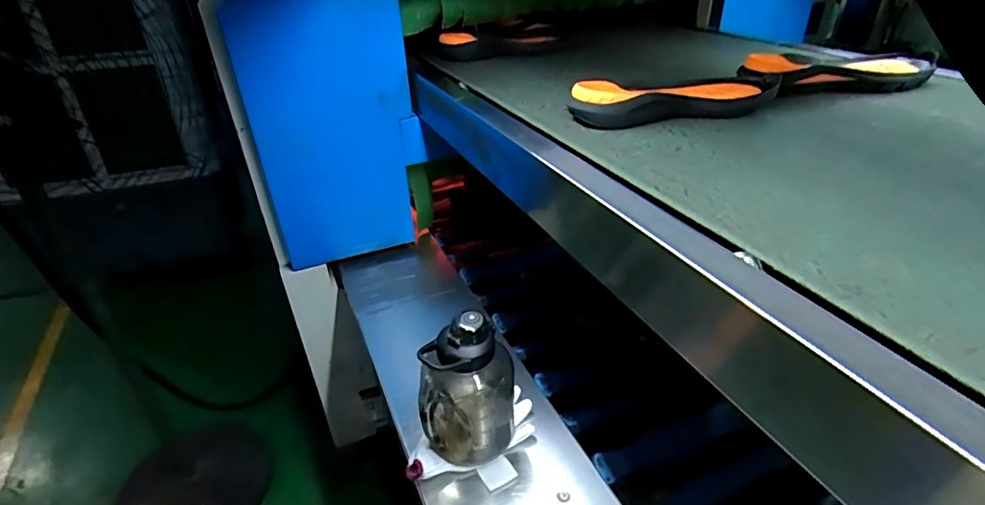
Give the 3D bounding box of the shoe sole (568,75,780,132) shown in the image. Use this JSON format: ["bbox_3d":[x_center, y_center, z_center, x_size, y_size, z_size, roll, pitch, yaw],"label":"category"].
[{"bbox_3d":[0.253,-0.204,0.694,0.281,0.055,0.076,-11,30,-14],"label":"shoe sole"}]

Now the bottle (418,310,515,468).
[{"bbox_3d":[-0.032,0.184,0.710,0.129,0.211,0.103,-1,33,-2],"label":"bottle"}]

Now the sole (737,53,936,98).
[{"bbox_3d":[0.515,-0.261,0.766,0.289,0.056,0.111,-8,33,-7],"label":"sole"}]

